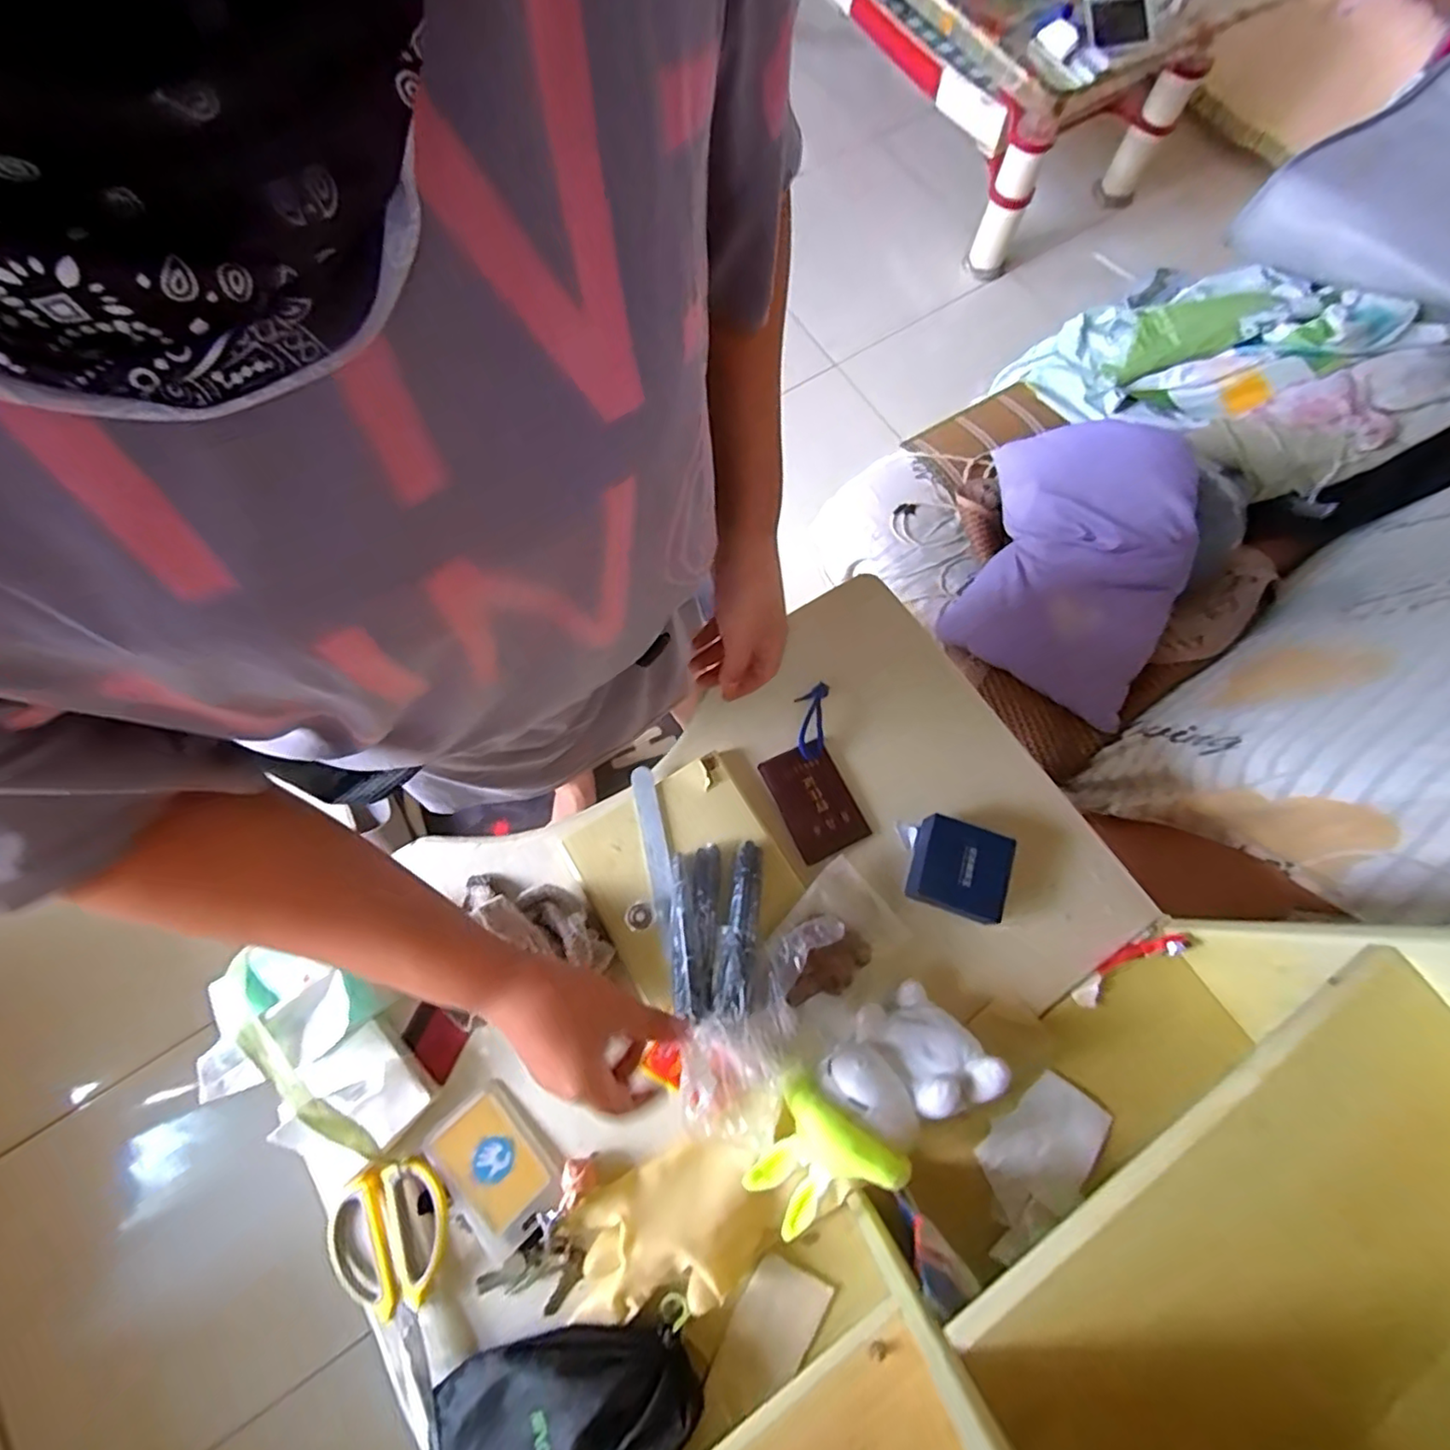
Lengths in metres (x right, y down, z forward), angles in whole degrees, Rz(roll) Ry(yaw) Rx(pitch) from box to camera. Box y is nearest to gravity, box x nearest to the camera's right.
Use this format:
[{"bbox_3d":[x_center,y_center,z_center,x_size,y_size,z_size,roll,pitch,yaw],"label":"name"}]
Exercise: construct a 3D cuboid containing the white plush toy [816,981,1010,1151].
[{"bbox_3d":[0.138,0.266,0.495,0.126,0.069,0.082,-26,77,-8],"label":"white plush toy"}]

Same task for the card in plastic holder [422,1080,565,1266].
[{"bbox_3d":[-0.185,0.359,0.513,0.073,0.005,0.108,-37,76,-24],"label":"card in plastic holder"}]

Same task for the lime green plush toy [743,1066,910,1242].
[{"bbox_3d":[0.065,0.322,0.466,0.099,0.069,0.103,40,78,9],"label":"lime green plush toy"}]

